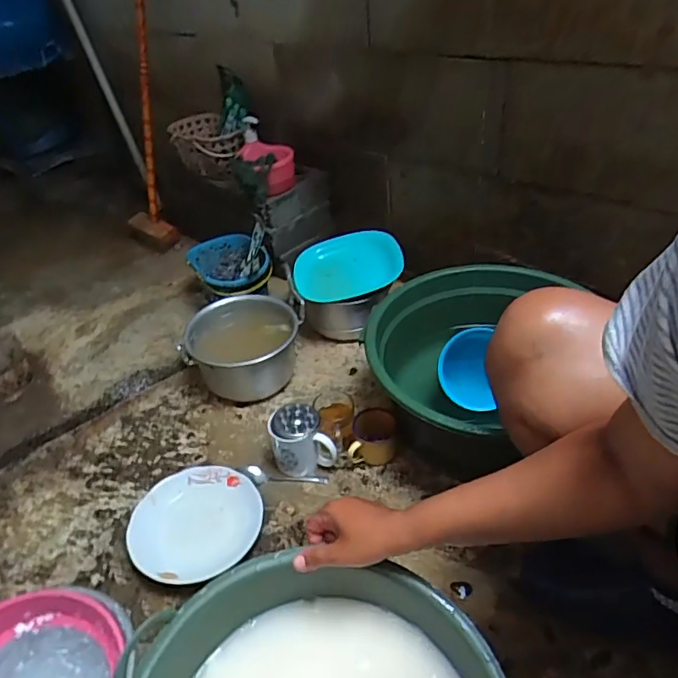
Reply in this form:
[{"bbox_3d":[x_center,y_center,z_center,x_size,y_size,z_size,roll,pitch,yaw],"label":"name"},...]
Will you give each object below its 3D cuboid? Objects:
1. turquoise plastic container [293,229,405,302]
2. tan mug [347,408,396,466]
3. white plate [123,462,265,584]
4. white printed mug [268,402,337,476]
[{"bbox_3d":[0.019,-0.166,1.161,0.237,0.035,0.214,-7,38,0],"label":"turquoise plastic container"},{"bbox_3d":[0.056,0.168,0.904,0.084,0.069,0.074,-7,38,0],"label":"tan mug"},{"bbox_3d":[-0.217,0.280,0.808,0.181,0.042,0.189,-4,38,3],"label":"white plate"},{"bbox_3d":[-0.063,0.169,0.894,0.101,0.103,0.074,-13,38,-8],"label":"white printed mug"}]

